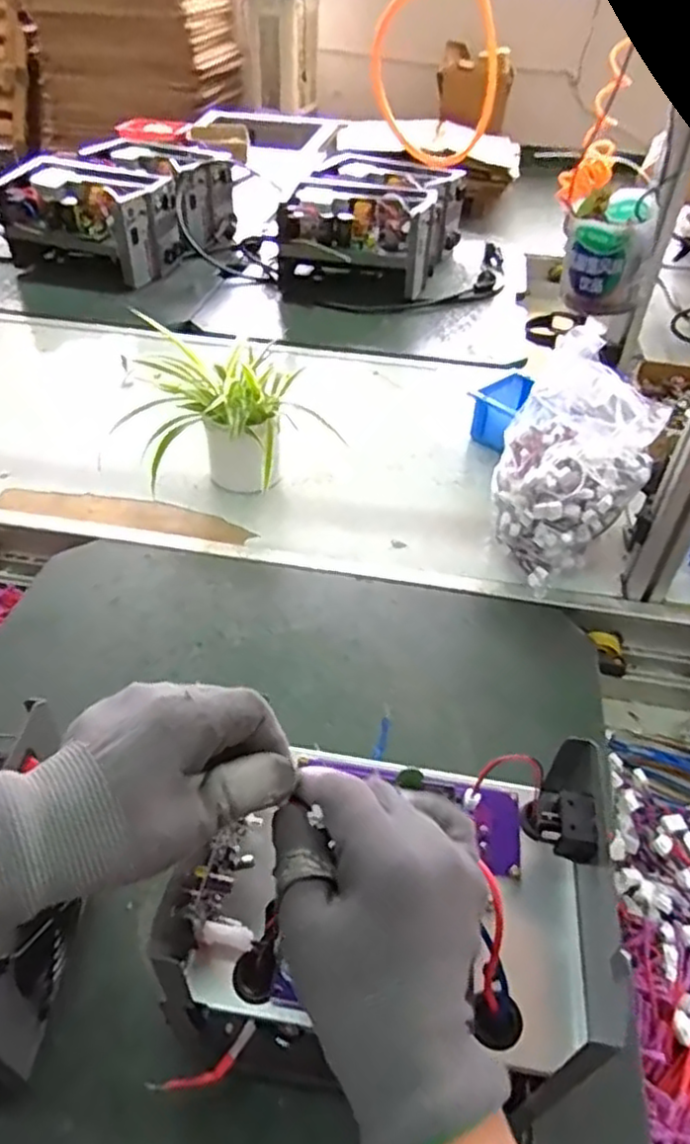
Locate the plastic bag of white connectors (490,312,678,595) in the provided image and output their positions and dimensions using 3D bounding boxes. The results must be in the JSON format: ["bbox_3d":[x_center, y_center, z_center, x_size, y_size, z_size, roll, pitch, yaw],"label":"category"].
[{"bbox_3d":[0.242,-0.110,0.756,0.152,0.202,0.178,22,47,20],"label":"plastic bag of white connectors"}]

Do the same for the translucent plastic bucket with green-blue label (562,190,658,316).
[{"bbox_3d":[0.195,-0.238,0.521,0.063,0.072,0.059,11,44,9],"label":"translucent plastic bucket with green-blue label"}]

